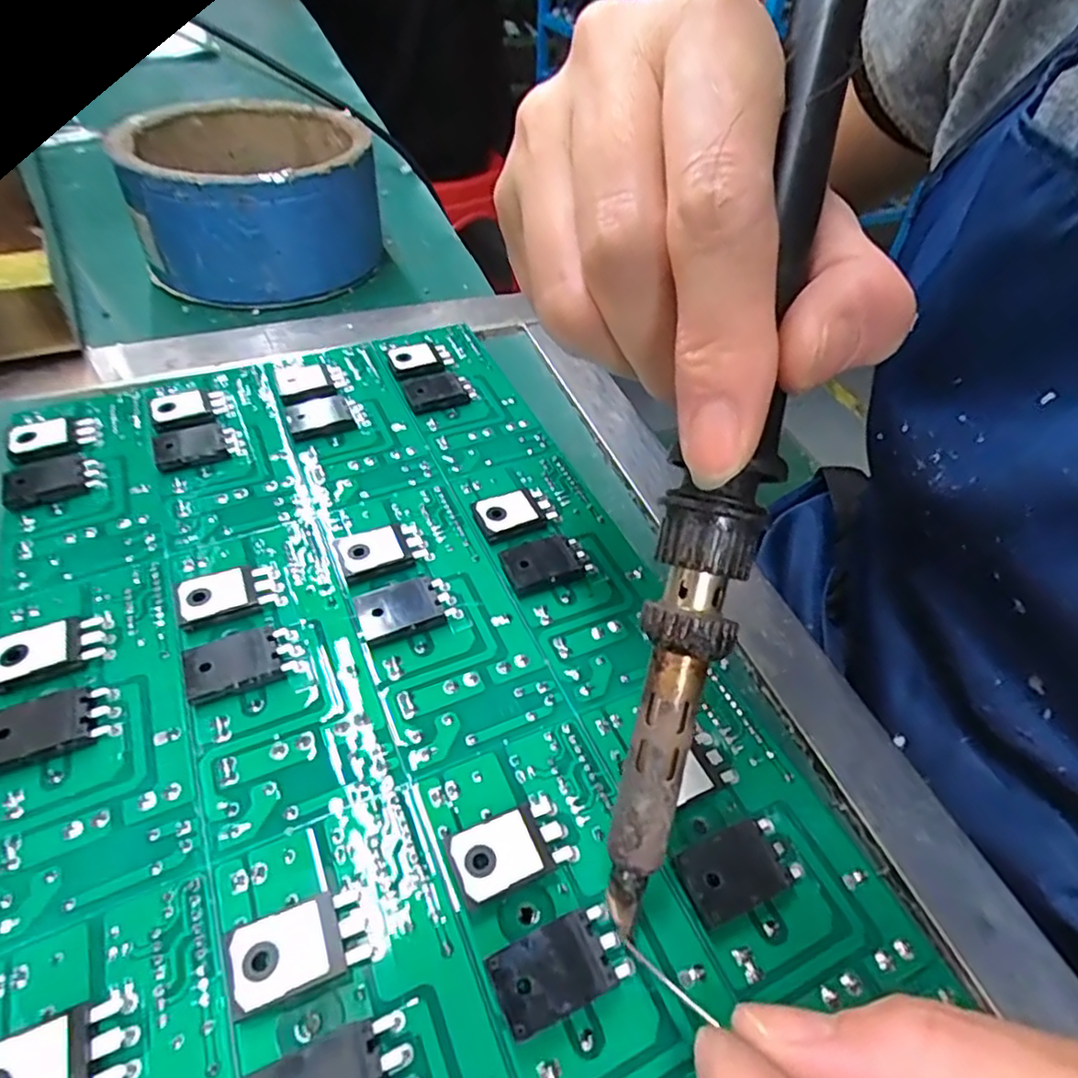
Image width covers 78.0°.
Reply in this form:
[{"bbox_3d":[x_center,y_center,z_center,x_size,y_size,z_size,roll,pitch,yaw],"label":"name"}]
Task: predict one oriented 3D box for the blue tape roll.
[{"bbox_3d":[-0.146,-0.176,0.341,0.108,0.062,0.114,-14,54,-17],"label":"blue tape roll"}]

